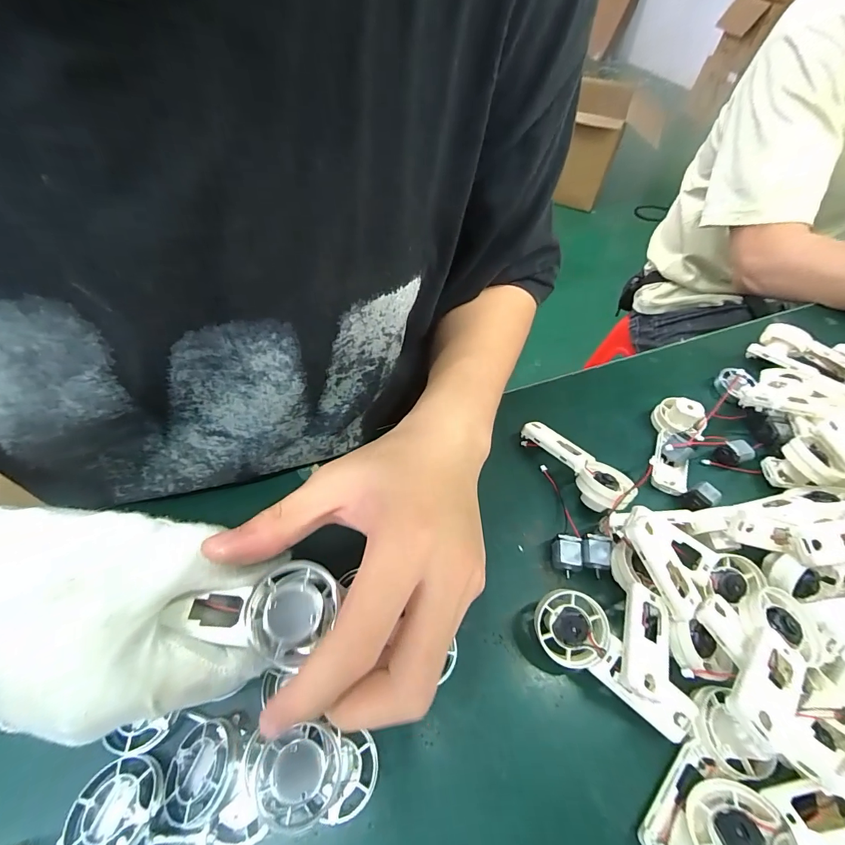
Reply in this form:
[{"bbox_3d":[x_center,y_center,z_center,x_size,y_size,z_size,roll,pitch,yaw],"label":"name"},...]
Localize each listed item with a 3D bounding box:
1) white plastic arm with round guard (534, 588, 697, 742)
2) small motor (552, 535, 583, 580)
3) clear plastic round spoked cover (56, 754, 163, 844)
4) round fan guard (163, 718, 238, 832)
[{"bbox_3d":[0.104,0.133,0.220,0.092,0.021,0.034,40,60,17],"label":"white plastic arm with round guard"},{"bbox_3d":[0.097,0.089,0.266,0.018,0.012,0.024,8,54,2],"label":"small motor"},{"bbox_3d":[-0.142,0.177,0.181,0.041,0.007,0.038,2,54,-2],"label":"clear plastic round spoked cover"},{"bbox_3d":[-0.104,0.164,0.188,0.038,0.004,0.038,-16,46,17],"label":"round fan guard"}]

